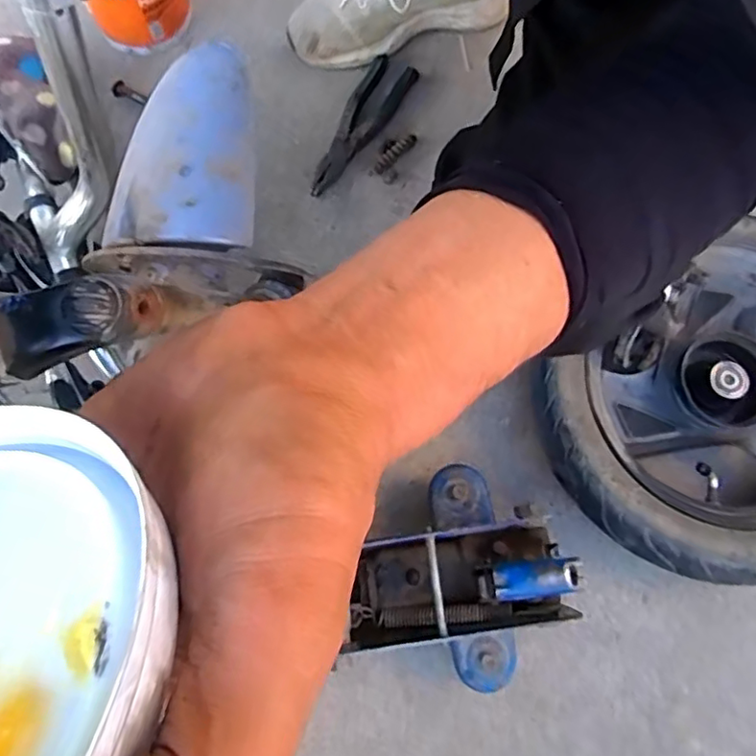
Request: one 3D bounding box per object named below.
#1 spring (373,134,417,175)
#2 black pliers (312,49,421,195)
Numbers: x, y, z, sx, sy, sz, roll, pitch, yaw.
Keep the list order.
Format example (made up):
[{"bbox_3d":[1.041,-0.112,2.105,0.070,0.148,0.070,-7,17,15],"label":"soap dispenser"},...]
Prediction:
[{"bbox_3d":[0.018,-0.252,0.673,0.058,0.012,0.016,-41,81,-10],"label":"spring"},{"bbox_3d":[-0.023,-0.284,0.680,0.050,0.019,0.186,30,77,4],"label":"black pliers"}]

